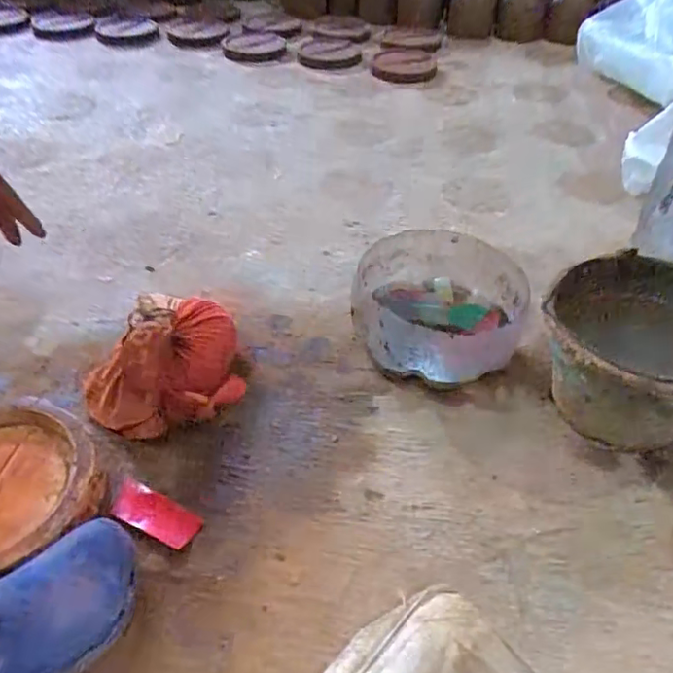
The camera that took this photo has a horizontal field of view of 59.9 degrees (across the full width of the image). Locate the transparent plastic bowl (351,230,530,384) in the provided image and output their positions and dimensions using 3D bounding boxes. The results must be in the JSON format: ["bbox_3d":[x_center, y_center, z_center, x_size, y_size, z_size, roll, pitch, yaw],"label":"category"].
[{"bbox_3d":[0.153,-0.040,0.860,0.234,0.118,0.228,0,43,0],"label":"transparent plastic bowl"}]

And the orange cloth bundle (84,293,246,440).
[{"bbox_3d":[-0.241,0.029,0.801,0.204,0.094,0.198,0,43,0],"label":"orange cloth bundle"}]

